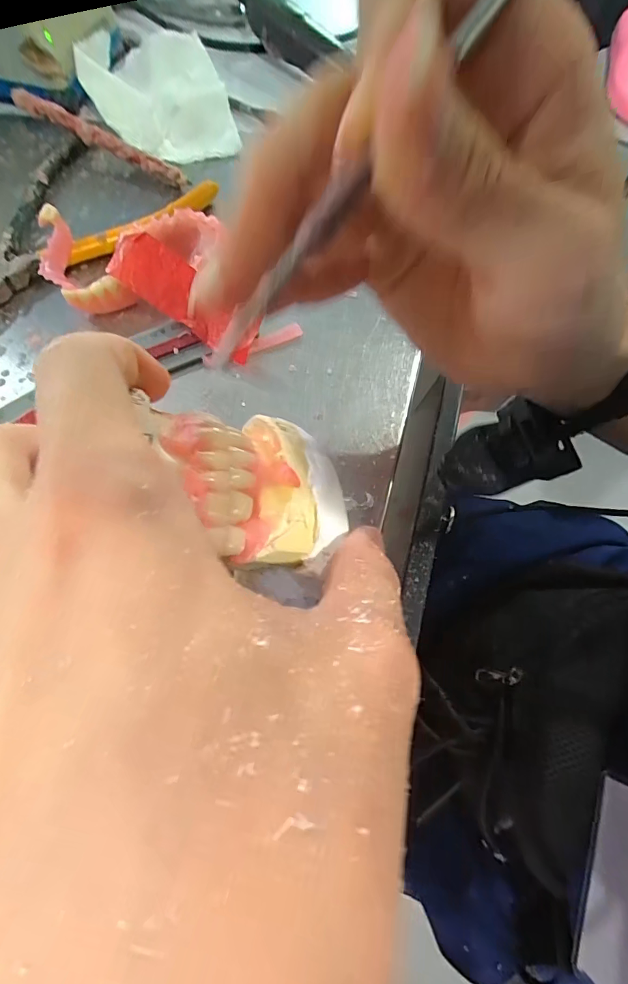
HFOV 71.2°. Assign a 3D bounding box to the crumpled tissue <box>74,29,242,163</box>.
[{"bbox_3d":[-0.105,-0.267,0.288,0.084,0.021,0.124,-16,70,-8],"label":"crumpled tissue"}]

